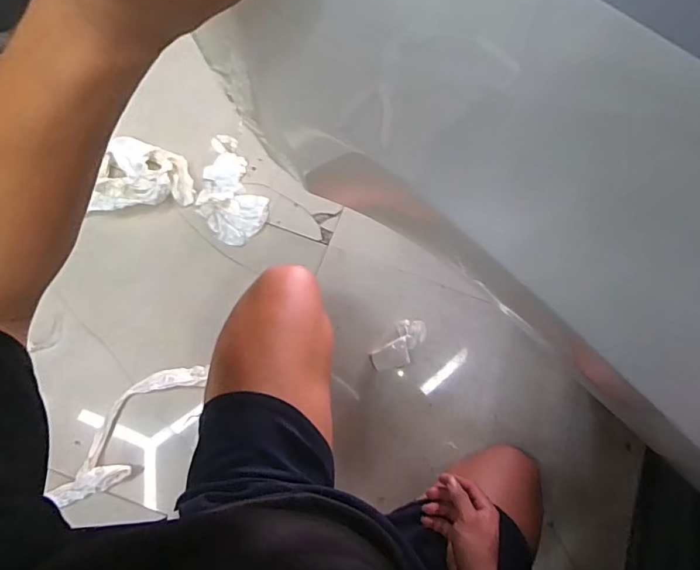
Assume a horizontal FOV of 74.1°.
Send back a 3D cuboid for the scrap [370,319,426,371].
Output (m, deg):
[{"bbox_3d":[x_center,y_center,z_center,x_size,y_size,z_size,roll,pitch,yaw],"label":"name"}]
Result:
[{"bbox_3d":[0.103,0.125,0.956,0.065,0.019,0.131,41,74,9],"label":"scrap"}]

